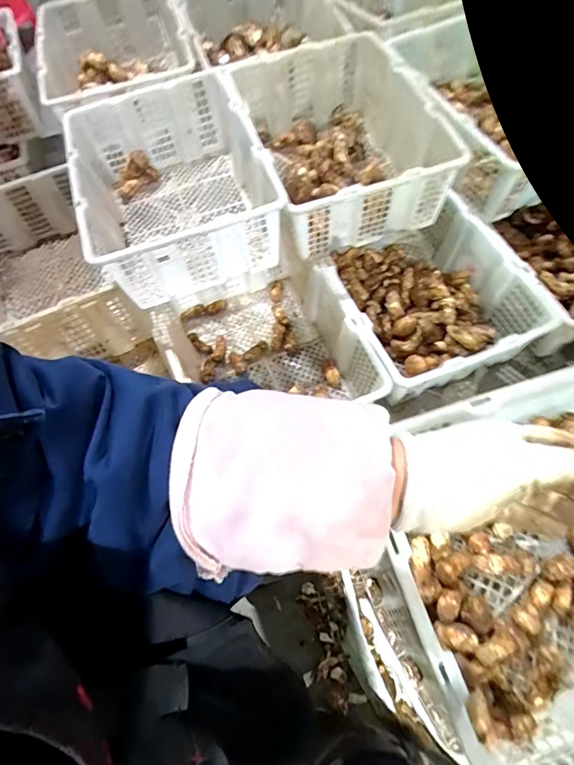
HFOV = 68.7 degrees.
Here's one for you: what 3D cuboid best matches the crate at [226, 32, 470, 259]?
[{"bbox_3d":[0.103,-0.529,0.910,0.355,0.178,0.509,-16,63,-5],"label":"crate"}]

